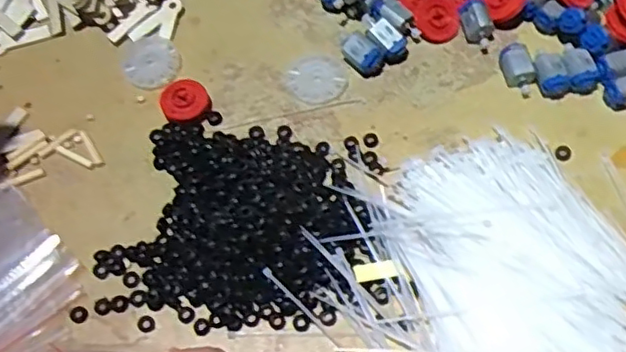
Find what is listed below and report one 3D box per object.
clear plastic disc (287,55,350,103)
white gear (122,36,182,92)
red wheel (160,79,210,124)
[{"bbox_3d":[0.003,-0.068,0.443,0.042,0.004,0.036,-8,66,-1],"label":"clear plastic disc"},{"bbox_3d":[-0.117,-0.082,0.456,0.040,0.008,0.042,-1,66,2],"label":"white gear"},{"bbox_3d":[-0.088,-0.051,0.438,0.032,0.013,0.037,-9,66,-2],"label":"red wheel"}]

